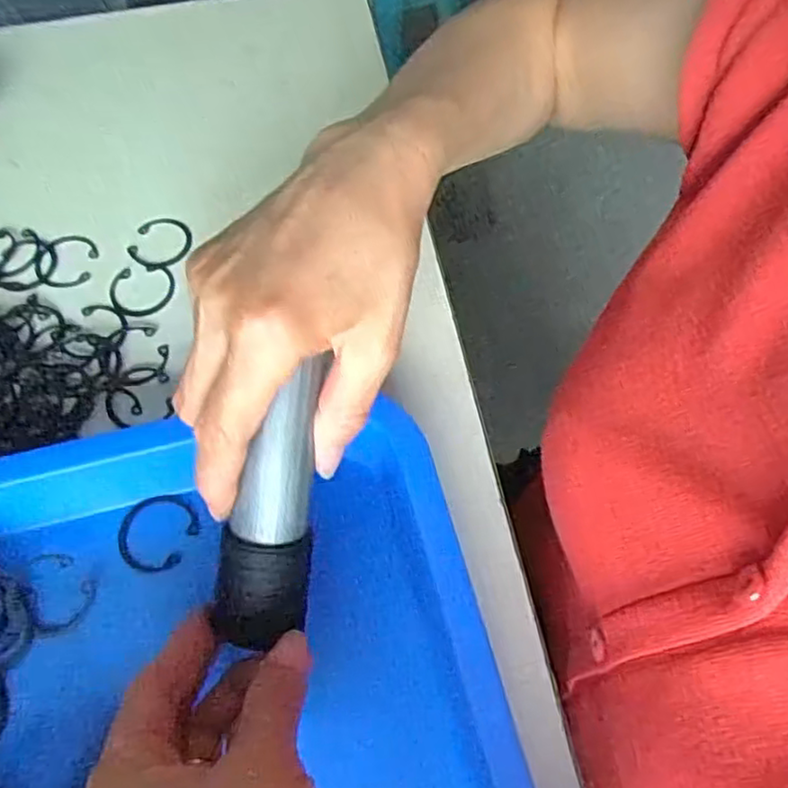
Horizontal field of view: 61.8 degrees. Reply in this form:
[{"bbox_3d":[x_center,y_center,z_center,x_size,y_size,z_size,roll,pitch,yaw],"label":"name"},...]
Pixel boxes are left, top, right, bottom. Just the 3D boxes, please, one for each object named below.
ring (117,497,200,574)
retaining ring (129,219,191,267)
[{"bbox_3d":[-0.111,0.065,0.309,0.037,0.004,0.034,0,63,1],"label":"ring"},{"bbox_3d":[-0.137,-0.090,0.391,0.032,0.007,0.037,15,69,7],"label":"retaining ring"}]

